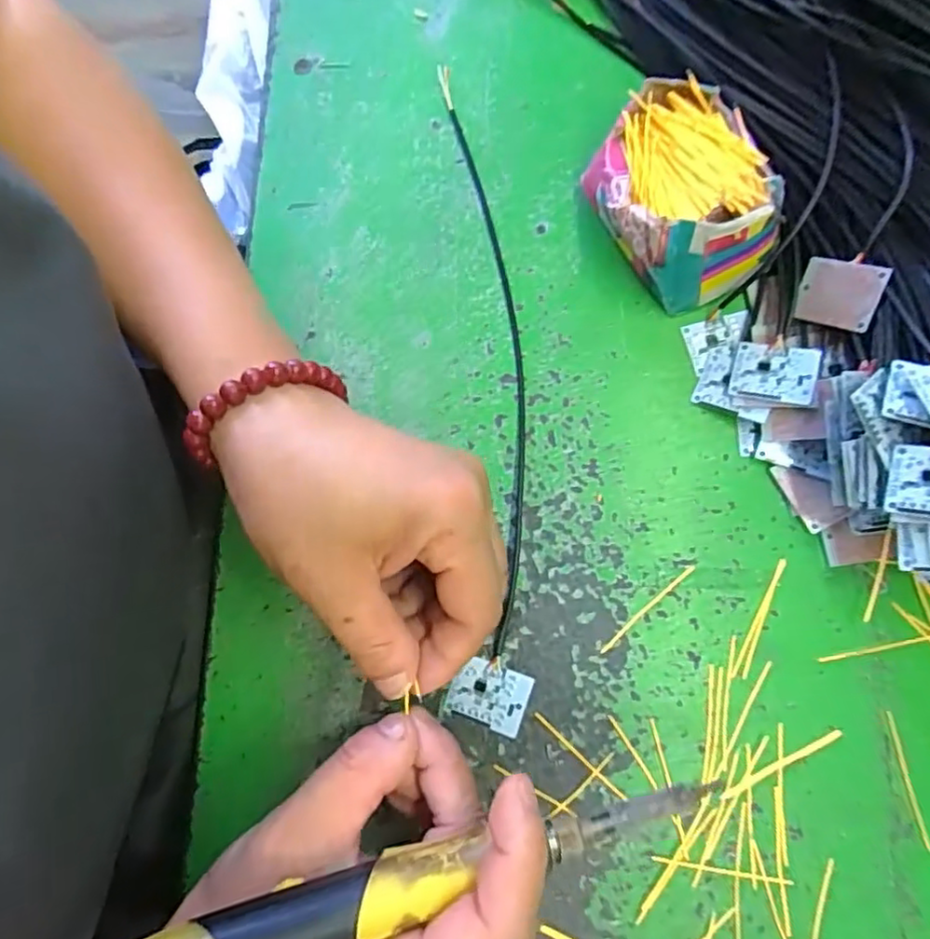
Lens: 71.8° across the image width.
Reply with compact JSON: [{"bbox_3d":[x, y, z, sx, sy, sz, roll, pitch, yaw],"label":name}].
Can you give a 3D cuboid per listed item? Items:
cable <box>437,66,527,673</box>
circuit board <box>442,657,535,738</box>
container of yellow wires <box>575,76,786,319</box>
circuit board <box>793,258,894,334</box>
[{"bbox_3d":[0.012,-0.058,0.294,0.027,0.012,0.283,-6,78,3],"label":"cable"},{"bbox_3d":[0.010,0.094,0.267,0.031,0.004,0.026,17,80,8],"label":"circuit board"},{"bbox_3d":[0.096,-0.123,0.282,0.073,0.045,0.098,-24,79,-2],"label":"container of yellow wires"},{"bbox_3d":[0.155,-0.072,0.266,0.004,0.032,0.026,-2,113,-38],"label":"circuit board"}]

